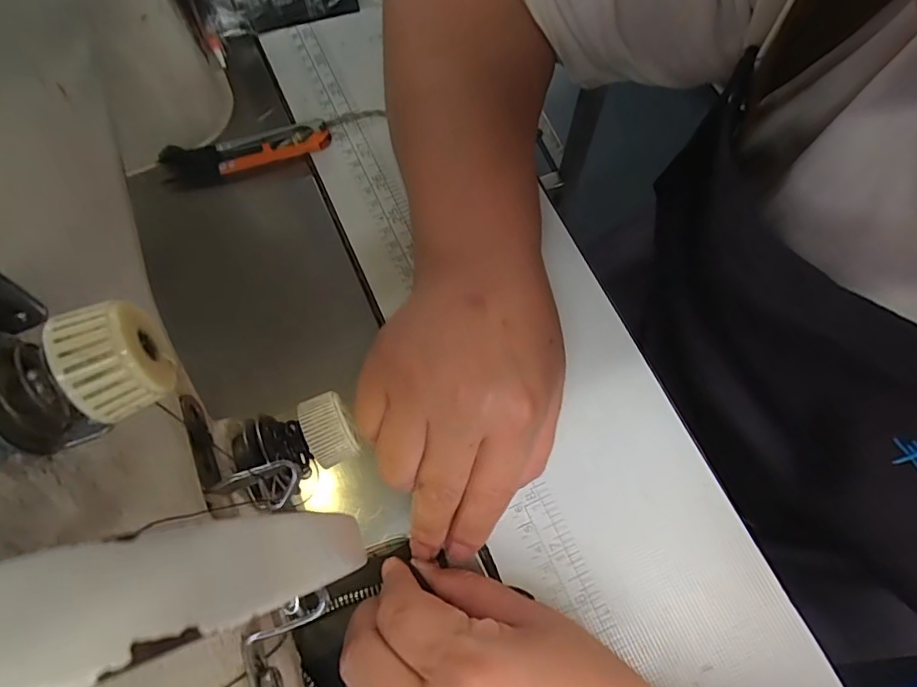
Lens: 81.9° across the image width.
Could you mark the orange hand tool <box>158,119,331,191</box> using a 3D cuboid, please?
[{"bbox_3d":[-0.128,-0.116,0.321,0.099,0.011,0.022,-15,72,-4],"label":"orange hand tool"}]

